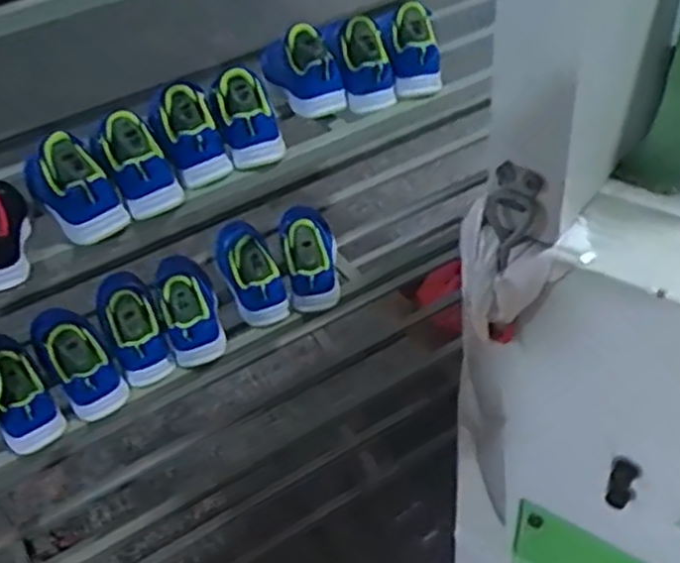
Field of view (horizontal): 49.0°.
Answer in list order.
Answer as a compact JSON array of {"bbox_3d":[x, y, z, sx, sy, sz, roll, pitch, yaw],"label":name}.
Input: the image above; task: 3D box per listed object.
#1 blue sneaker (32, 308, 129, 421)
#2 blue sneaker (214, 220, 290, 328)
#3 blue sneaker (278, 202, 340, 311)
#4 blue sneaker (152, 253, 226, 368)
[{"bbox_3d":[-0.330,0.087,0.912,0.069,0.084,0.161,-30,47,-24],"label":"blue sneaker"},{"bbox_3d":[-0.124,-0.018,0.998,0.066,0.089,0.138,-19,43,-13],"label":"blue sneaker"},{"bbox_3d":[-0.040,-0.044,1.014,0.068,0.091,0.147,-6,42,2],"label":"blue sneaker"},{"bbox_3d":[-0.202,0.022,0.968,0.075,0.081,0.162,-19,43,-13],"label":"blue sneaker"}]

